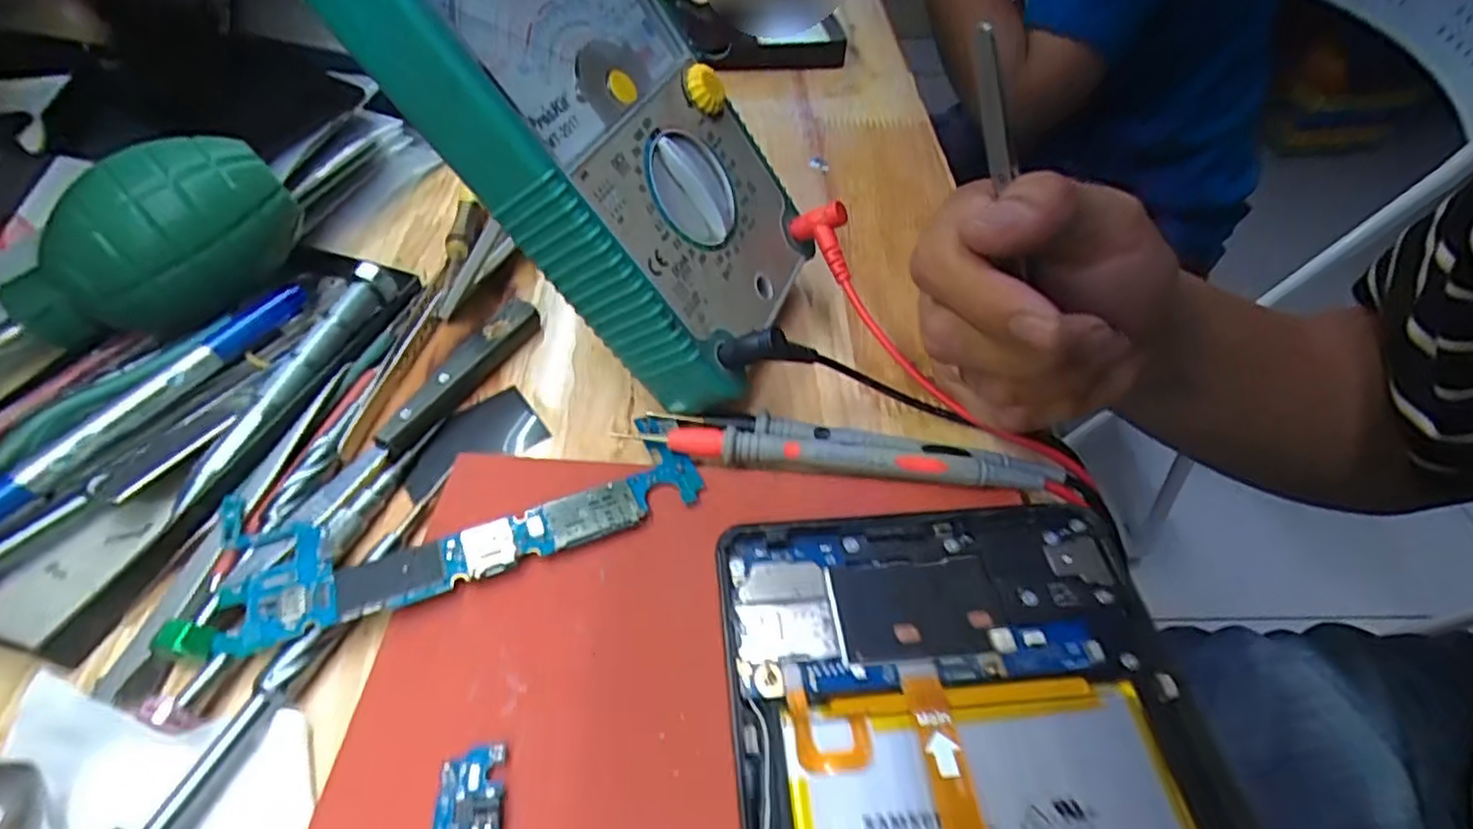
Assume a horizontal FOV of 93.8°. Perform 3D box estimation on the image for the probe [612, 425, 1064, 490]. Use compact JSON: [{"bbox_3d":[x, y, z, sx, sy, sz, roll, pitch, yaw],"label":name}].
[{"bbox_3d":[0.035,0.013,0.238,0.151,0.007,0.016,6,50,3],"label":"probe"}]

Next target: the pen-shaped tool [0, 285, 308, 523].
[{"bbox_3d":[-0.205,-0.004,0.240,0.010,0.013,0.129,24,53,17],"label":"pen-shaped tool"}]

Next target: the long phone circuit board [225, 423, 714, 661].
[{"bbox_3d":[-0.084,0.032,0.219,0.142,0.007,0.050,-15,52,-14],"label":"long phone circuit board"}]

